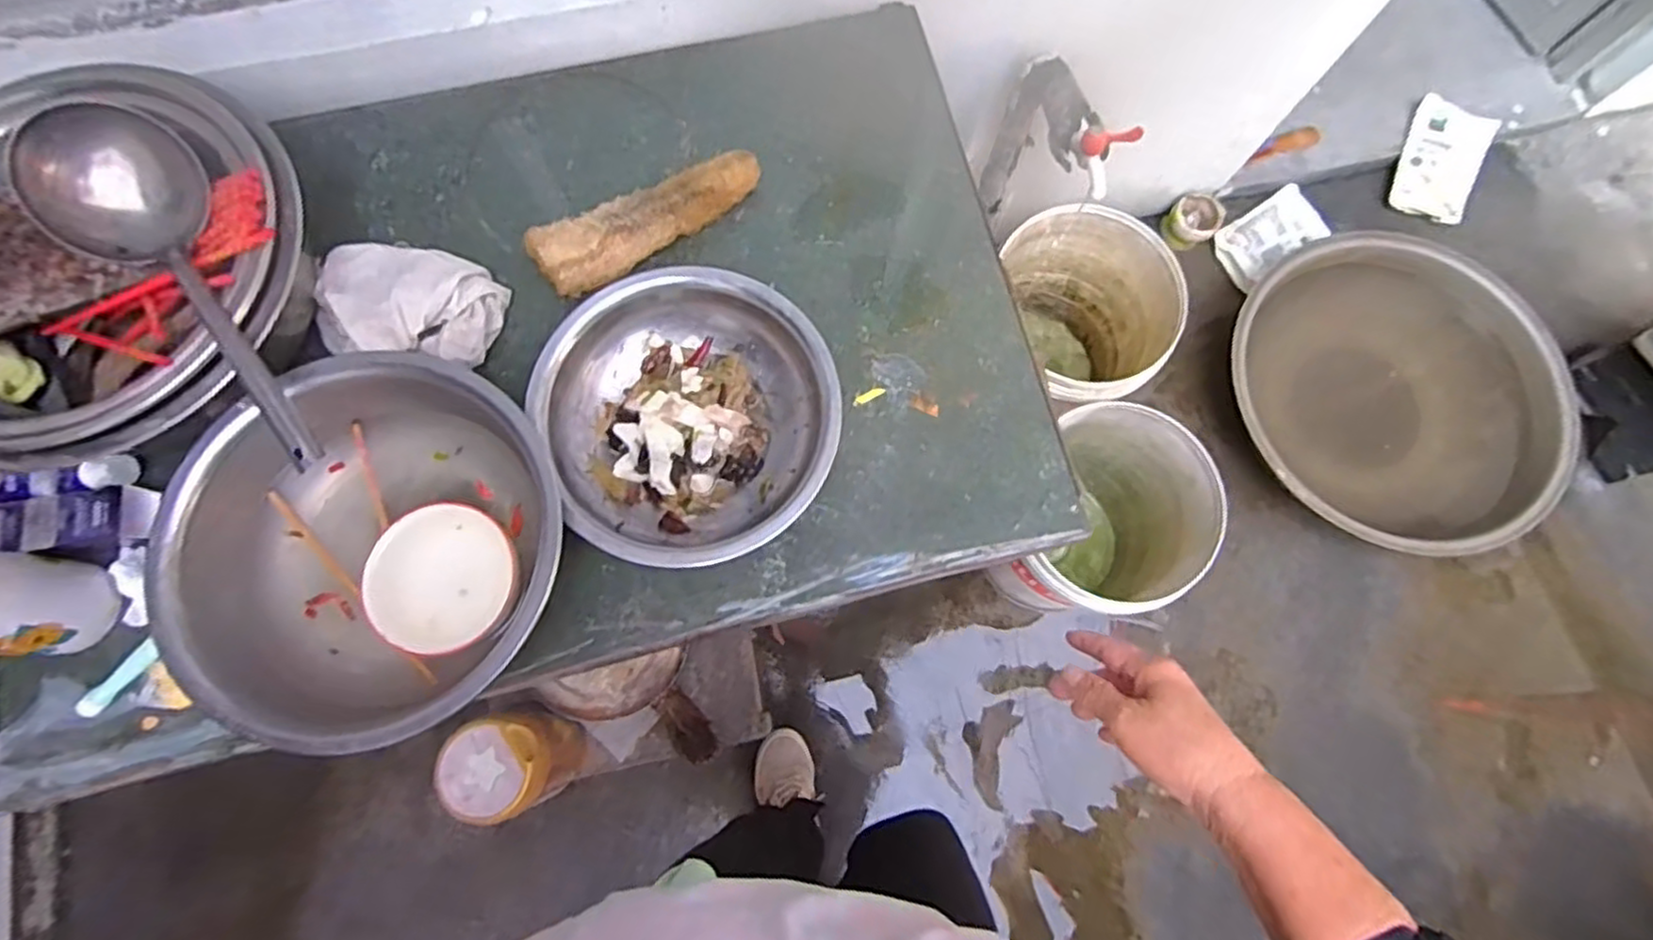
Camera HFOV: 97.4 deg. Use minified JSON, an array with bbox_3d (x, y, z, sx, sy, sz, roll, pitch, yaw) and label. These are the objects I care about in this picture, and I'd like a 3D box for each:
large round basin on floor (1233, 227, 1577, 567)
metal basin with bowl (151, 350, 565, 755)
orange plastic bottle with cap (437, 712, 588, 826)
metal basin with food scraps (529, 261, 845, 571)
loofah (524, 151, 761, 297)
[{"bbox_3d":[1.039,-0.122,1.383,0.572,0.197,0.620,0,75,-1],"label":"large round basin on floor"},{"bbox_3d":[-0.381,0.069,0.624,0.306,0.092,0.307,0,75,-1],"label":"metal basin with bowl"},{"bbox_3d":[-0.412,0.395,0.975,0.144,0.172,0.134,-5,75,-3],"label":"orange plastic bottle with cap"},{"bbox_3d":[-0.122,-0.051,0.673,0.252,0.074,0.267,0,75,-1],"label":"metal basin with food scraps"},{"bbox_3d":[-0.174,-0.252,0.717,0.245,0.048,0.066,-29,77,-9],"label":"loofah"}]

